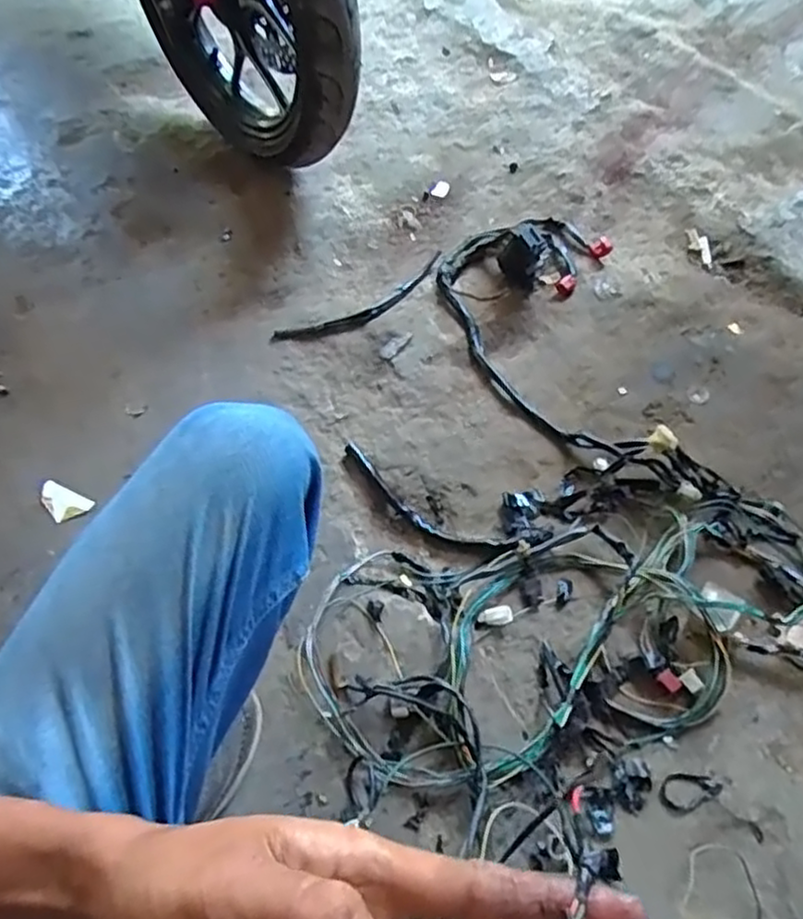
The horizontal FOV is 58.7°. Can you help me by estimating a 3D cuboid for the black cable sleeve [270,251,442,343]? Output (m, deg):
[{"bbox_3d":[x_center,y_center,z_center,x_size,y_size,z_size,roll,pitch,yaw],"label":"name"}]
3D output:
[{"bbox_3d":[-0.047,-0.220,0.997,0.282,0.016,0.052,-33,64,-14],"label":"black cable sleeve"}]

